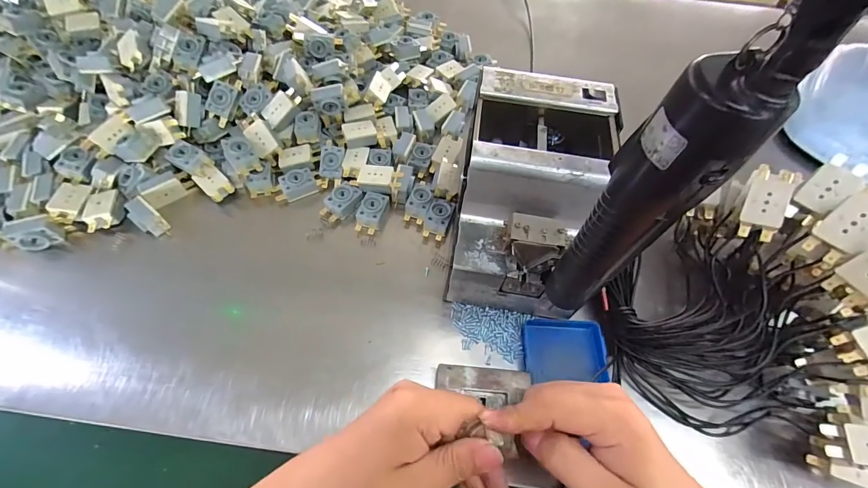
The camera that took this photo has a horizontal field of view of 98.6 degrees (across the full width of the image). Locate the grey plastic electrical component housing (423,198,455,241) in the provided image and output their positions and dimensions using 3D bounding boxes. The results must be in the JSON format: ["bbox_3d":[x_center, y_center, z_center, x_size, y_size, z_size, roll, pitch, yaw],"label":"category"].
[{"bbox_3d":[0.005,-0.028,0.408,0.026,0.014,0.046,18,62,7],"label":"grey plastic electrical component housing"}]

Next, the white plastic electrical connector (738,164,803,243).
[{"bbox_3d":[0.270,-0.033,0.303,0.028,0.015,0.059,18,93,41],"label":"white plastic electrical connector"}]

